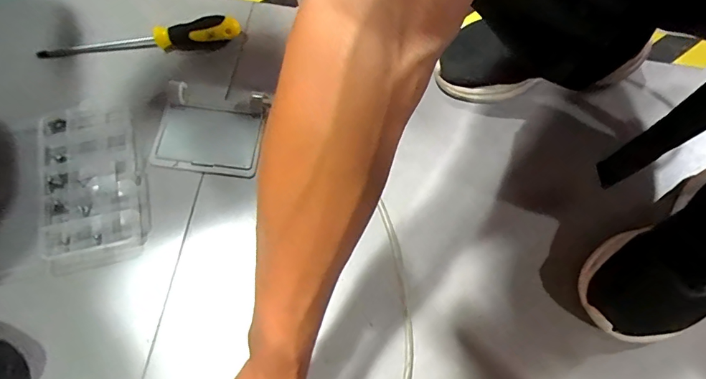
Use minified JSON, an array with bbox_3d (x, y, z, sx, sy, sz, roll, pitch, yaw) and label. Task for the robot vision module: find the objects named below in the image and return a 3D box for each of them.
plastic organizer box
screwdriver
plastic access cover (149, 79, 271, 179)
[{"bbox_3d":[-0.294,-0.006,0.450,0.113,0.019,0.181,-16,72,-7],"label":"plastic organizer box"},{"bbox_3d":[-0.259,-0.179,0.503,0.238,0.032,0.031,-10,71,-5],"label":"screwdriver"},{"bbox_3d":[-0.167,-0.069,0.477,0.121,0.017,0.101,6,70,0],"label":"plastic access cover"}]

